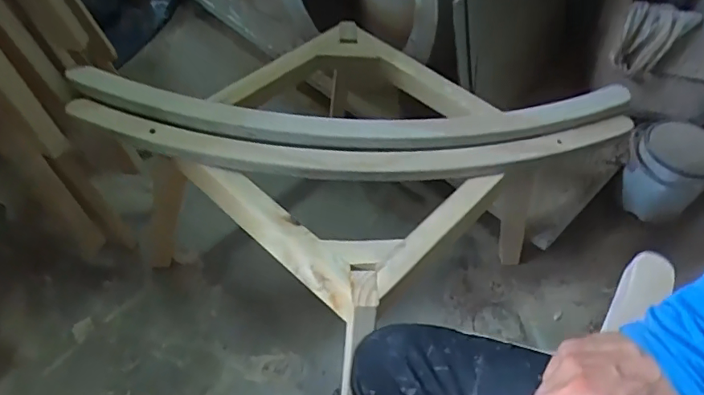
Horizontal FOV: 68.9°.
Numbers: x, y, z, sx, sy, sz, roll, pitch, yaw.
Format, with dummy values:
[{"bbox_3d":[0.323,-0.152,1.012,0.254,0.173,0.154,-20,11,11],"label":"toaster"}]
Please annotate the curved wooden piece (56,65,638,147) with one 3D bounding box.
[{"bbox_3d":[0.034,-0.133,0.773,0.868,0.076,0.139,-3,53,-7],"label":"curved wooden piece"}]

